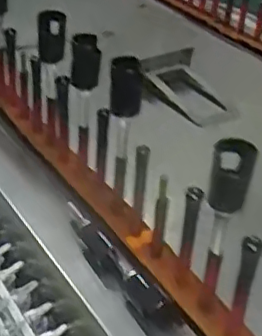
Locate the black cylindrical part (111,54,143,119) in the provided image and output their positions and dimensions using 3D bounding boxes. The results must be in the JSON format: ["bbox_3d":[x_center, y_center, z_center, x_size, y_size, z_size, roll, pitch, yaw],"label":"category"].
[{"bbox_3d":[-0.007,-0.100,0.765,0.040,0.085,0.030,6,34,-3],"label":"black cylindrical part"}]

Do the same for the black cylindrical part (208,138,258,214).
[{"bbox_3d":[0.104,0.008,0.626,0.040,0.064,0.043,5,35,-4],"label":"black cylindrical part"}]

